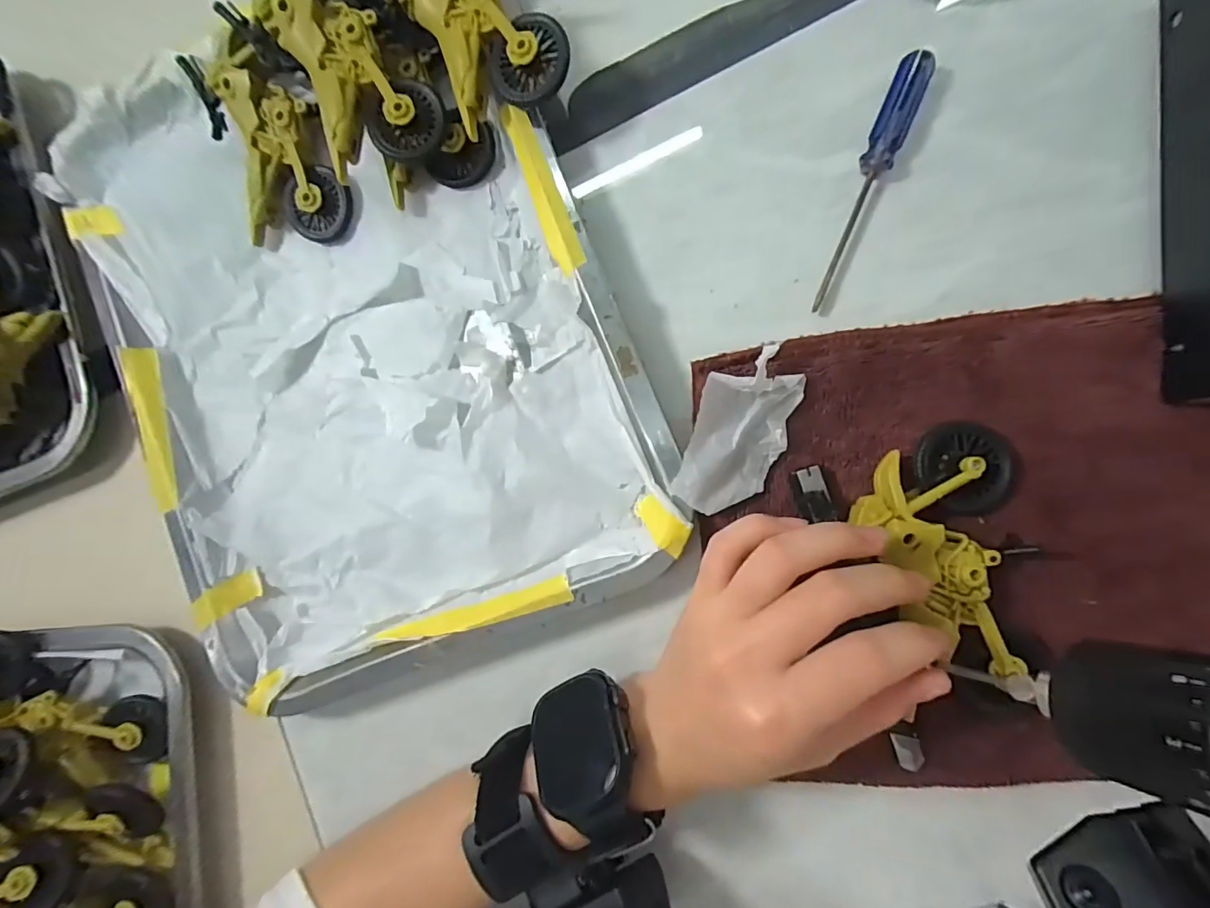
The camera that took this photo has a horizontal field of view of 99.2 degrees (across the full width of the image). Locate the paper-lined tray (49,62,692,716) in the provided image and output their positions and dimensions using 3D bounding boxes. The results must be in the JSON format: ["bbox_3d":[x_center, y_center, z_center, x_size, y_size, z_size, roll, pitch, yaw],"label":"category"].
[{"bbox_3d":[-0.127,-0.059,0.266,0.255,0.022,0.336,-21,85,8],"label":"paper-lined tray"}]

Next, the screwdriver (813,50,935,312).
[{"bbox_3d":[0.121,-0.123,0.237,0.015,0.013,0.117,22,92,9],"label":"screwdriver"}]

